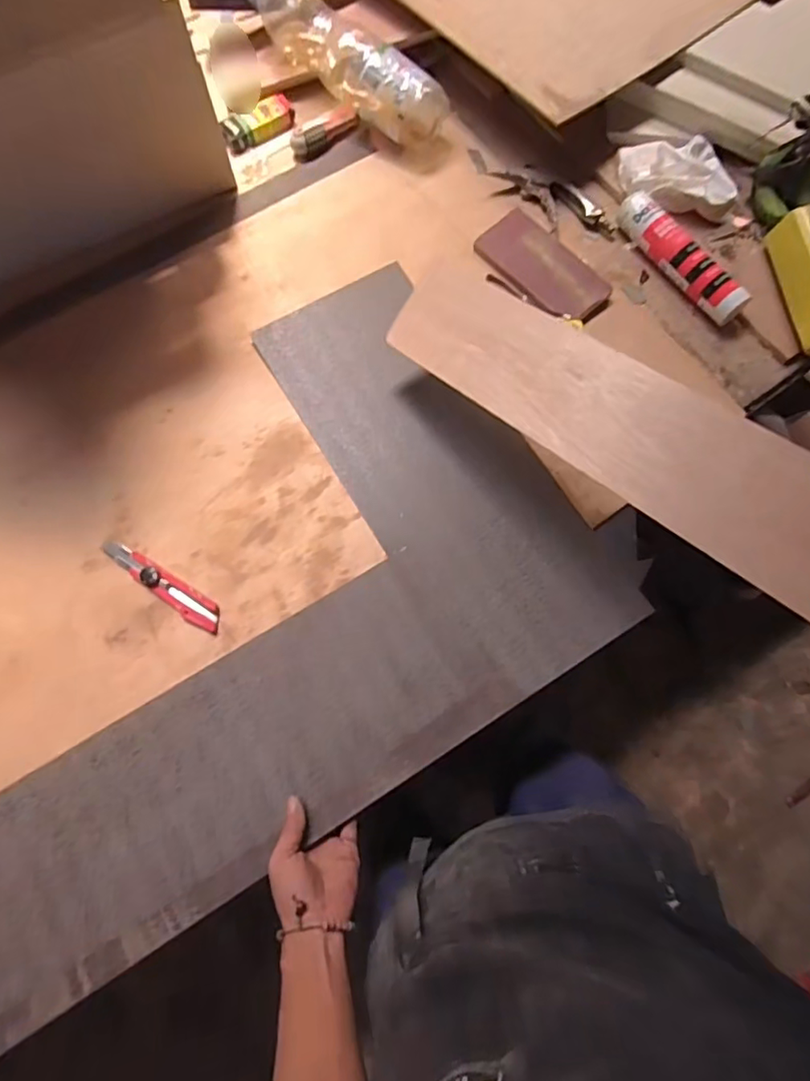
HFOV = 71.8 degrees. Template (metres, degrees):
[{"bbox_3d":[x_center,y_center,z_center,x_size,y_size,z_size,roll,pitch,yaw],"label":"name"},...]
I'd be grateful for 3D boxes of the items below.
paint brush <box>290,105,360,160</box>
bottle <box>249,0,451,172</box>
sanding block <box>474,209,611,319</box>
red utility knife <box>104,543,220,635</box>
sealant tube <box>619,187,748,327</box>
[{"bbox_3d":[-0.121,-0.615,0.843,0.111,0.033,0.032,-38,78,-10],"label":"paint brush"},{"bbox_3d":[-0.071,-0.699,0.827,0.329,0.099,0.098,38,78,9],"label":"bottle"},{"bbox_3d":[0.193,-0.385,0.785,0.190,0.022,0.086,40,78,10],"label":"sanding block"},{"bbox_3d":[-0.290,0.052,0.663,0.169,0.020,0.034,30,76,7],"label":"red utility knife"},{"bbox_3d":[0.387,-0.396,0.782,0.056,0.043,0.230,-38,78,-10],"label":"sealant tube"}]

